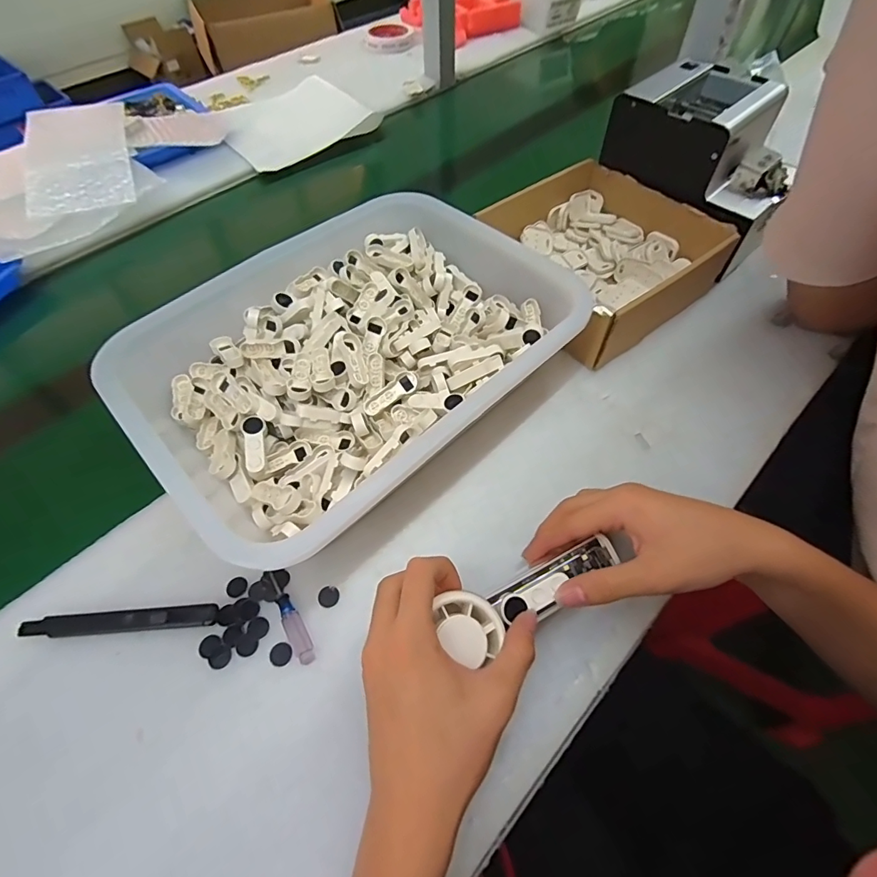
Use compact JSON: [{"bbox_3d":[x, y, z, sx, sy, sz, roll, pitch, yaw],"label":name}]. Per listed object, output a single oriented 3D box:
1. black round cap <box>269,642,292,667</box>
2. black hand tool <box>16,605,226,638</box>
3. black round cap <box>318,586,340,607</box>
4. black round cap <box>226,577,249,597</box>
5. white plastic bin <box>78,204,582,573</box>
[{"bbox_3d":[-0.108,0.148,0.320,0.015,0.004,0.016,-1,56,1],"label":"black round cap"},{"bbox_3d":[-0.226,0.130,0.331,0.136,0.012,0.016,-3,56,-1],"label":"black hand tool"},{"bbox_3d":[-0.081,0.116,0.342,0.016,0.004,0.015,-1,56,1],"label":"black round cap"},{"bbox_3d":[-0.151,0.111,0.349,0.015,0.004,0.015,-1,56,1],"label":"black round cap"},{"bbox_3d":[-0.087,-0.082,0.425,0.351,0.081,0.295,-38,63,-22],"label":"white plastic bin"}]

